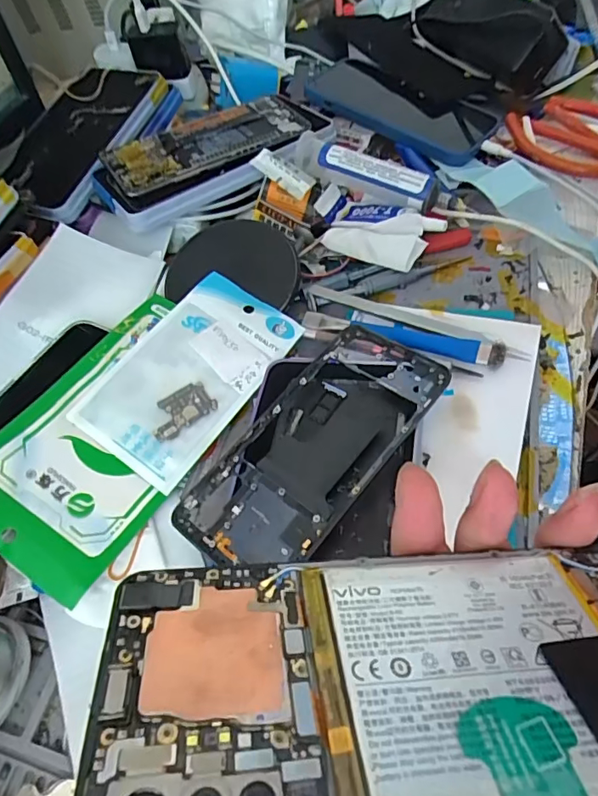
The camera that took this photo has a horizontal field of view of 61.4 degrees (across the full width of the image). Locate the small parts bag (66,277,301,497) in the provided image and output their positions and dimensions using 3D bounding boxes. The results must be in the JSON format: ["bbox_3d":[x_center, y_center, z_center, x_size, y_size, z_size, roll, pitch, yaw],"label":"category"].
[{"bbox_3d":[-0.070,-0.019,0.322,0.080,0.005,0.138,35,68,8],"label":"small parts bag"}]

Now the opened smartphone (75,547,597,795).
[{"bbox_3d":[0.030,0.066,0.121,0.150,0.004,0.070,-1,32,-8],"label":"opened smartphone"}]

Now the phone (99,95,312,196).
[{"bbox_3d":[-0.074,-0.210,0.409,0.161,0.005,0.069,-27,59,-15],"label":"phone"}]

